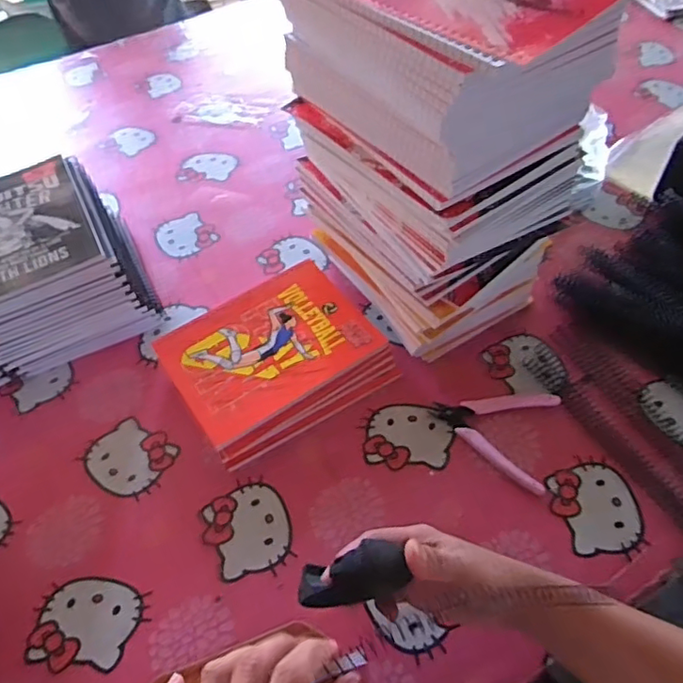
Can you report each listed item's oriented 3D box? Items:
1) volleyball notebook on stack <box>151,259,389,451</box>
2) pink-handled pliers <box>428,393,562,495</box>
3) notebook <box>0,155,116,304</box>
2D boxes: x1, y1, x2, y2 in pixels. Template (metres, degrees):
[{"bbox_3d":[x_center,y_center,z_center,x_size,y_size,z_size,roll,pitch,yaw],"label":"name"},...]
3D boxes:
[{"bbox_3d":[-0.074,0.001,0.595,0.197,0.009,0.145,-31,60,-18],"label":"volleyball notebook on stack"},{"bbox_3d":[0.161,0.075,0.554,0.094,0.011,0.124,-40,61,-23],"label":"pink-handled pliers"},{"bbox_3d":[-0.349,-0.122,0.612,0.151,0.018,0.196,-26,56,-16],"label":"notebook"}]

